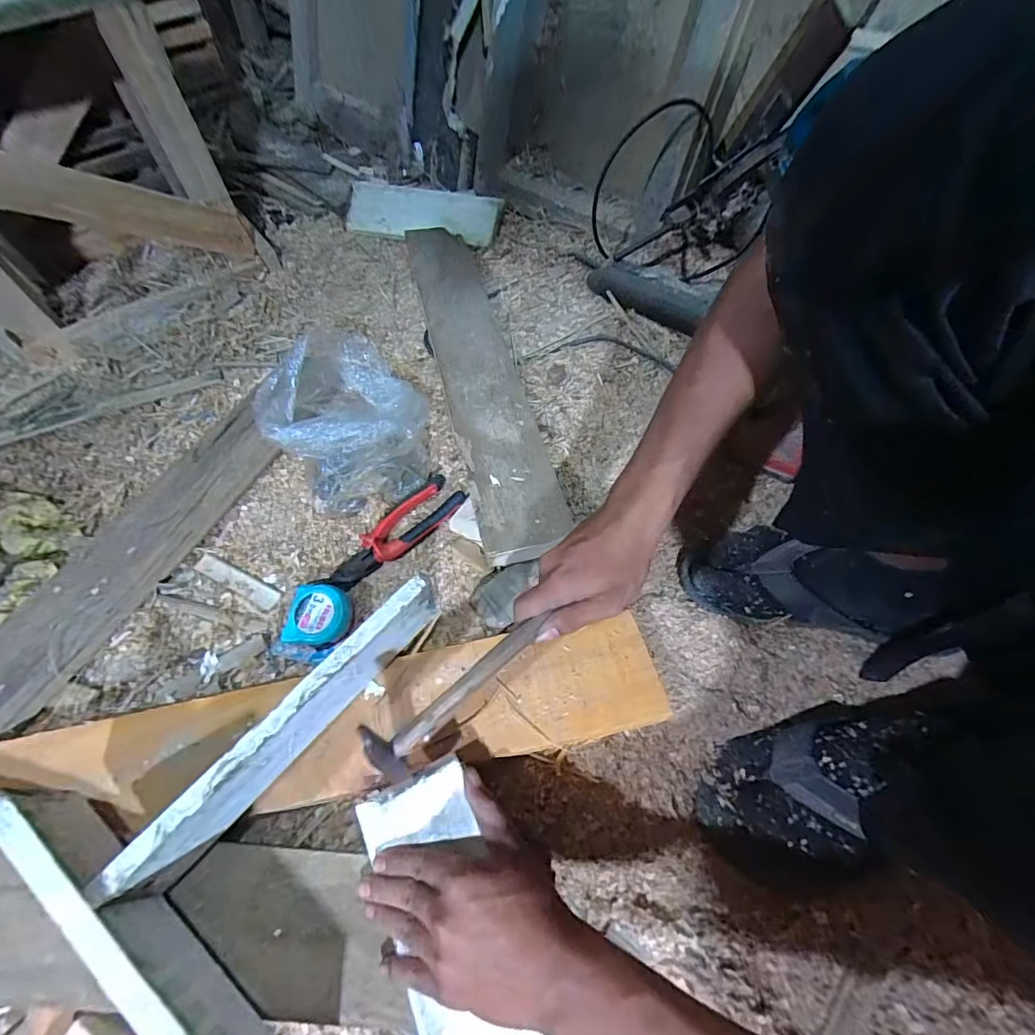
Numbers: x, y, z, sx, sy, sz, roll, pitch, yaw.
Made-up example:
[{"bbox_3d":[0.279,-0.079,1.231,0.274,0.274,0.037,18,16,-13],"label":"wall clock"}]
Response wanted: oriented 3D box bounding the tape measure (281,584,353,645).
[{"bbox_3d":[-0.196,0.097,0.477,0.061,0.033,0.057,0,59,6],"label":"tape measure"}]

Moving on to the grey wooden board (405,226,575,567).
[{"bbox_3d":[-0.056,-0.213,0.647,0.101,0.034,0.598,-14,62,-6],"label":"grey wooden board"}]

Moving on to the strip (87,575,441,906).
[{"bbox_3d":[-0.161,0.152,0.367,0.015,0.099,0.267,36,67,16],"label":"strip"}]

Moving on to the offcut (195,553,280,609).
[{"bbox_3d":[-0.303,0.068,0.524,0.109,0.004,0.022,26,64,11],"label":"offcut"}]

